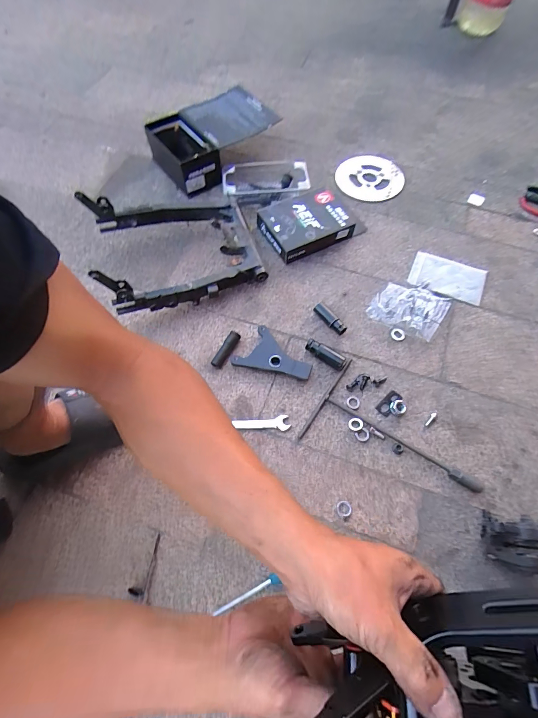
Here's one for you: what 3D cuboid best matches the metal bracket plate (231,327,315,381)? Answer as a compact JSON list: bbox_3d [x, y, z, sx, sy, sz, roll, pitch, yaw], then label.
[{"bbox_3d":[0.007,0.009,0.624,0.130,0.024,0.089,37,69,17],"label":"metal bracket plate"}]

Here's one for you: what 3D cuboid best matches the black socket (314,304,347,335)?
[{"bbox_3d":[0.122,-0.080,0.669,0.019,0.025,0.076,-36,68,-16],"label":"black socket"}]

